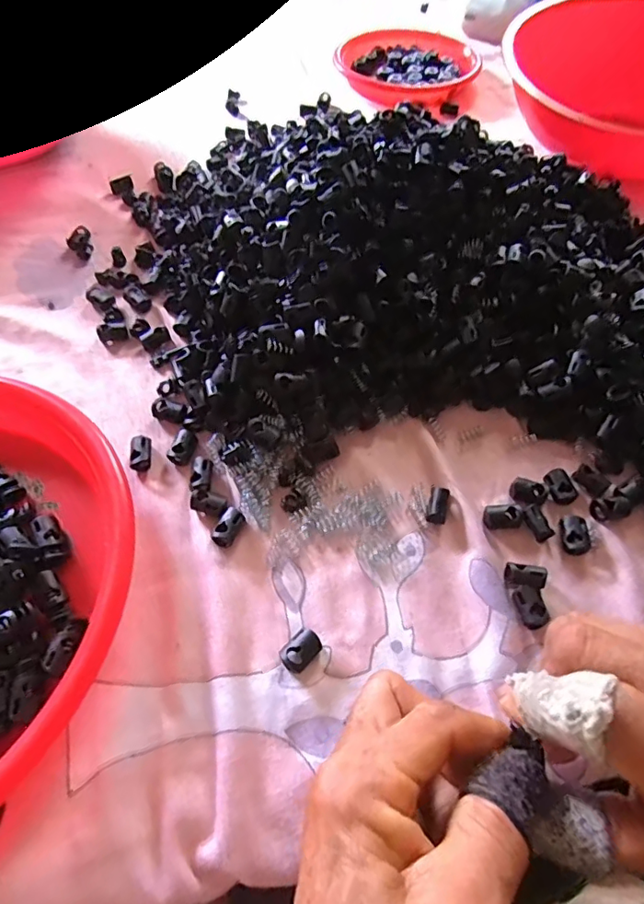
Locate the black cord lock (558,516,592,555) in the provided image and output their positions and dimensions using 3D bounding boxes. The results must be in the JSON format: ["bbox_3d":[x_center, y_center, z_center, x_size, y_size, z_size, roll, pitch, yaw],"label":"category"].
[{"bbox_3d":[0.140,0.045,0.287,0.016,0.007,0.020,5,56,2],"label":"black cord lock"}]

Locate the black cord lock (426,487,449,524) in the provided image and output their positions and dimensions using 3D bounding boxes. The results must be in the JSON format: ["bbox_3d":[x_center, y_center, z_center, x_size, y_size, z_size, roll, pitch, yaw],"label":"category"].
[{"bbox_3d":[0.065,0.029,0.293,0.011,0.010,0.020,11,57,6],"label":"black cord lock"}]

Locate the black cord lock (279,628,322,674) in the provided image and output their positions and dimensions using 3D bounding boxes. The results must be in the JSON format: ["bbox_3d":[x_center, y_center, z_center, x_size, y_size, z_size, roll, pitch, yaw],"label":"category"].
[{"bbox_3d":[-0.010,0.095,0.253,0.014,0.008,0.020,37,63,21],"label":"black cord lock"}]

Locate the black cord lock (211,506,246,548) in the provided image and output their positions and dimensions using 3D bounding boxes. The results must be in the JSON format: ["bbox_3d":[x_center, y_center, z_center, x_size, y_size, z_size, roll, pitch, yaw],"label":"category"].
[{"bbox_3d":[-0.051,0.040,0.286,0.013,0.010,0.020,25,59,15],"label":"black cord lock"}]

